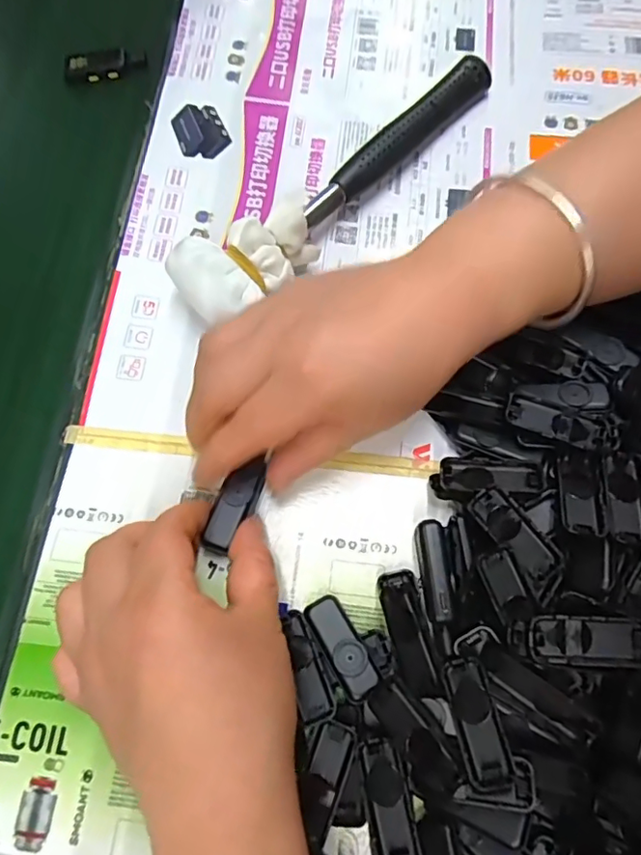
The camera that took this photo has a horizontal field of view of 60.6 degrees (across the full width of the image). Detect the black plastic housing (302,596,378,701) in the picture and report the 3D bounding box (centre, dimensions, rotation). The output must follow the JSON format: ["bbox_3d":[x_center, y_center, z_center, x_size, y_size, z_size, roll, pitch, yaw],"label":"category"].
[{"bbox_3d":[0.009,0.096,0.243,0.017,0.011,0.044,-29,73,-8],"label":"black plastic housing"}]

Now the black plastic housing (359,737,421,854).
[{"bbox_3d":[0.027,0.152,0.220,0.019,0.011,0.050,-7,71,0],"label":"black plastic housing"}]

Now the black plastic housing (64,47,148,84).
[{"bbox_3d":[-0.150,-0.253,0.382,0.056,0.011,0.016,-5,71,0],"label":"black plastic housing"}]

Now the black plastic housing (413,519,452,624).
[{"bbox_3d":[0.052,0.065,0.251,0.013,0.015,0.043,-1,71,2],"label":"black plastic housing"}]

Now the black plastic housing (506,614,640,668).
[{"bbox_3d":[0.103,0.086,0.222,0.053,0.016,0.018,1,71,2],"label":"black plastic housing"}]

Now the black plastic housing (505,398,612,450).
[{"bbox_3d":[0.112,-0.001,0.259,0.047,0.005,0.015,17,73,8],"label":"black plastic housing"}]

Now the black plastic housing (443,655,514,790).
[{"bbox_3d":[0.063,0.119,0.222,0.016,0.004,0.046,-12,71,-2],"label":"black plastic housing"}]

